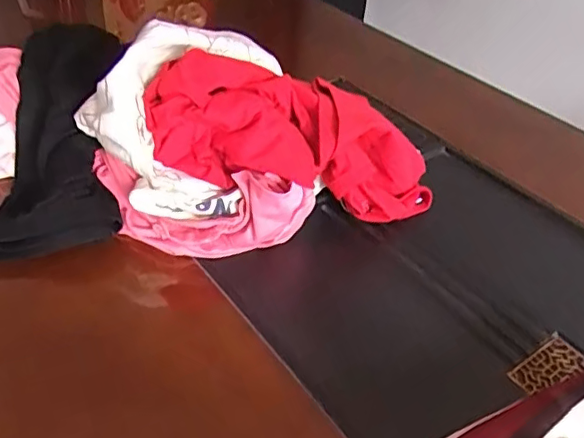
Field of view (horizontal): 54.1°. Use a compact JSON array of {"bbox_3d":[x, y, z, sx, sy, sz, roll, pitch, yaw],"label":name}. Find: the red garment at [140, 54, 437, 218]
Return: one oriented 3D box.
[{"bbox_3d":[0.012,-0.069,0.547,0.288,0.102,0.069,16,33,-18],"label":"red garment"}]

